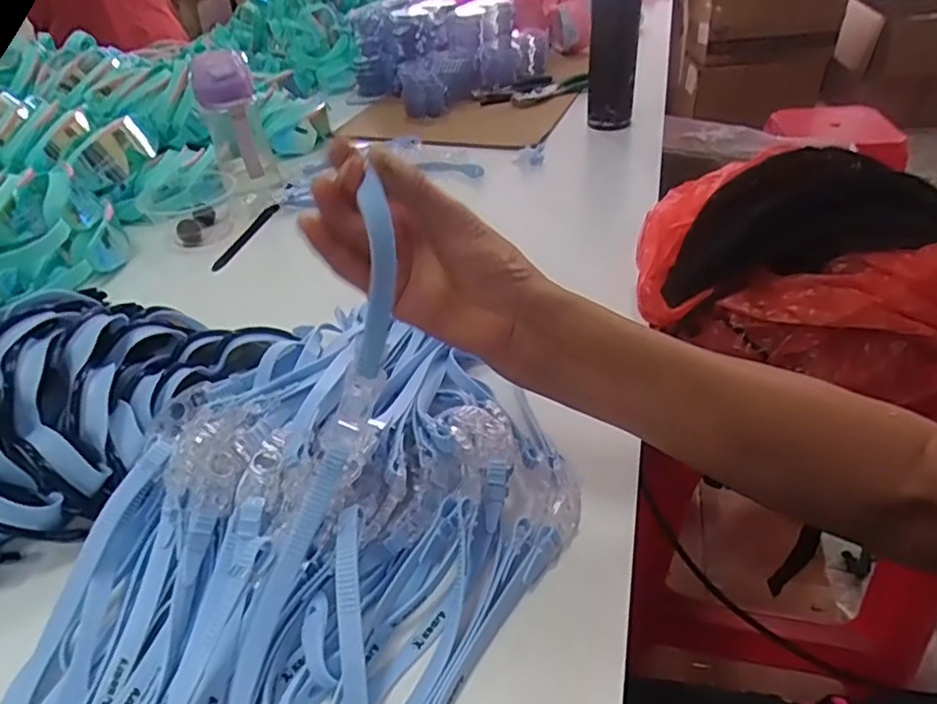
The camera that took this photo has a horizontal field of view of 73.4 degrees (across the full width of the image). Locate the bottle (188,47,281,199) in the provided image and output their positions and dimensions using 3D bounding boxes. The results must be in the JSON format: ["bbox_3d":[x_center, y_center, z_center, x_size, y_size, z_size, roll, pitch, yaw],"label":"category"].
[{"bbox_3d":[-0.282,-0.279,0.758,0.068,0.135,0.058,-18,40,-15],"label":"bottle"}]

